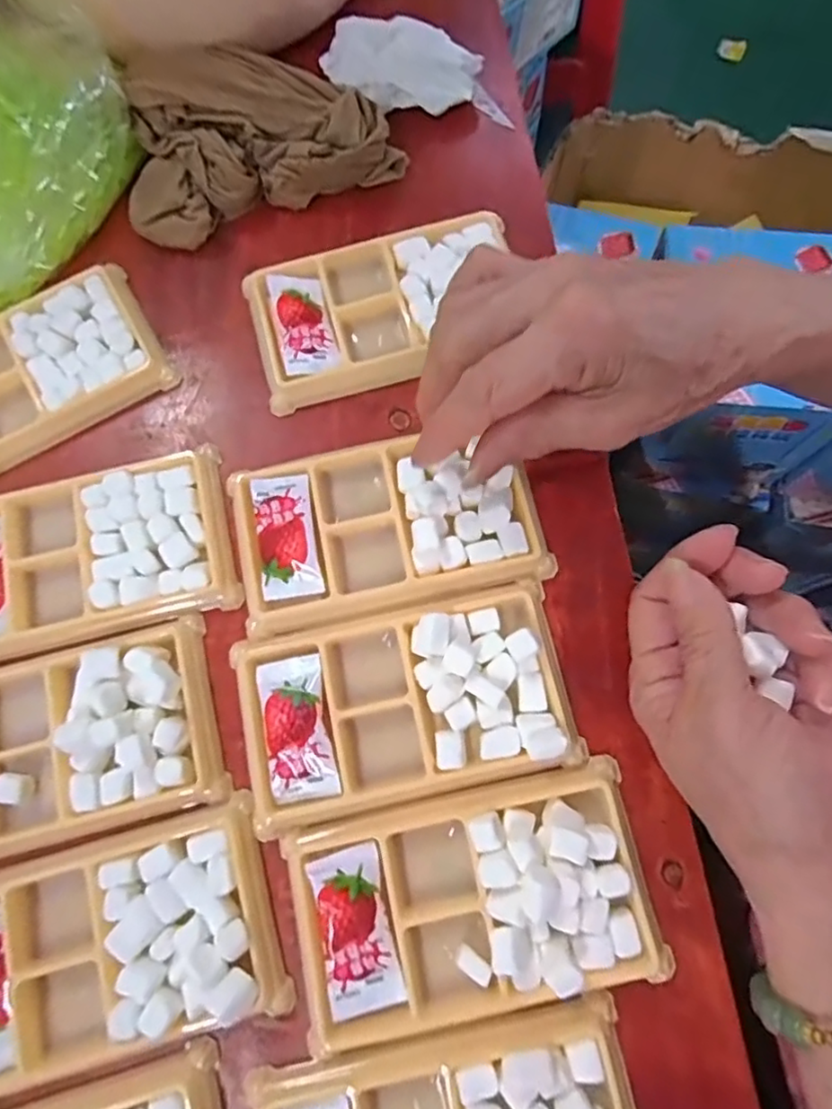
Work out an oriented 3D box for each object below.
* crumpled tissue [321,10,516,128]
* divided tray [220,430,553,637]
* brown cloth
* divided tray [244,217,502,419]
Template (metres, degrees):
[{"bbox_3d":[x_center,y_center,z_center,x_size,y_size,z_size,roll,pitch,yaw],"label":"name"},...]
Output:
[{"bbox_3d":[0.000,-0.267,0.346,0.104,0.027,0.037,23,76,8],"label":"crumpled tissue"},{"bbox_3d":[-0.013,-0.016,0.277,0.131,0.020,0.074,-11,74,-2],"label":"divided tray"},{"bbox_3d":[-0.087,-0.220,0.326,0.136,0.043,0.082,-21,74,-4],"label":"brown cloth"},{"bbox_3d":[-0.015,-0.122,0.313,0.129,0.014,0.074,-15,74,-3],"label":"divided tray"}]

